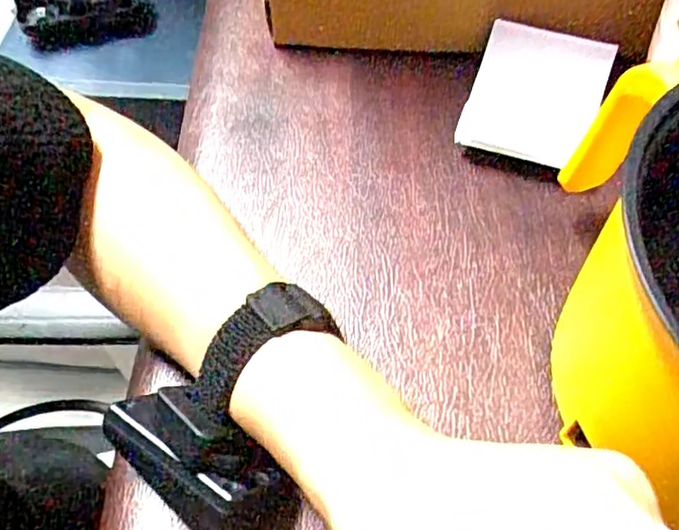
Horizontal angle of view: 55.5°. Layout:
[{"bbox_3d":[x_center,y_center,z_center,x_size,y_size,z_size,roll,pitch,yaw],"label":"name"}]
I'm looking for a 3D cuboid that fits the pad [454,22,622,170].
[{"bbox_3d":[0.111,-0.099,0.370,0.071,0.014,0.083,17,78,19],"label":"pad"}]

